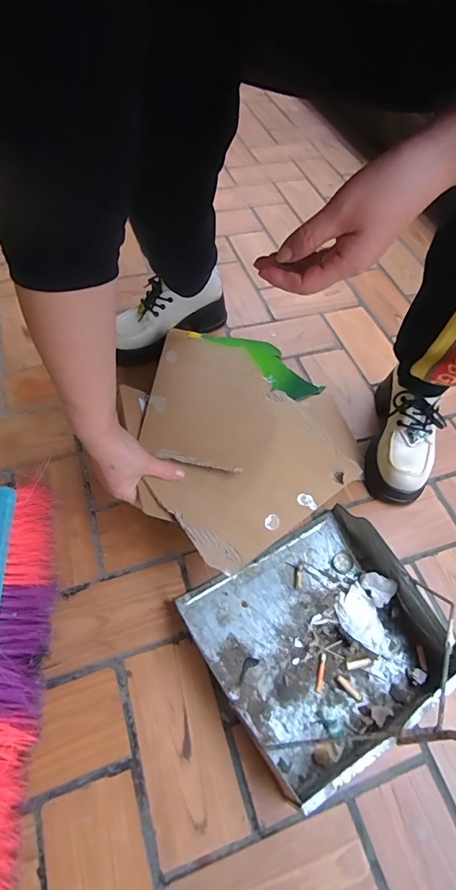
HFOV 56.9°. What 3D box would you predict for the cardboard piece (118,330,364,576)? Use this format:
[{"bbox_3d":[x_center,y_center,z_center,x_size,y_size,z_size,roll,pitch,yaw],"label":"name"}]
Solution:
[{"bbox_3d":[0.014,-0.043,0.613,0.386,0.031,0.342,-26,67,-39],"label":"cardboard piece"}]

